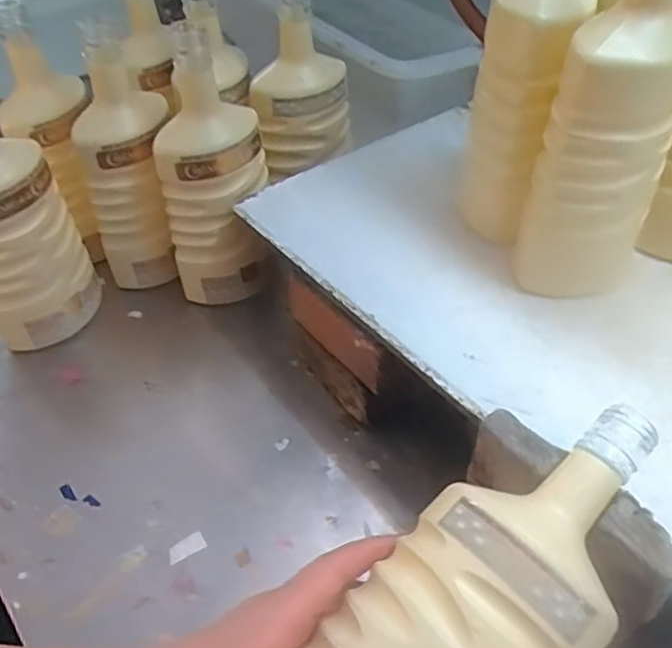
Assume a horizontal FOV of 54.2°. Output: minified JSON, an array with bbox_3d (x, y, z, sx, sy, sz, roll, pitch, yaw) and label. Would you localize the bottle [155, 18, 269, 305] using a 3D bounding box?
[{"bbox_3d":[-0.109,-0.124,0.575,0.079,0.235,0.079,7,50,11],"label":"bottle"}]

